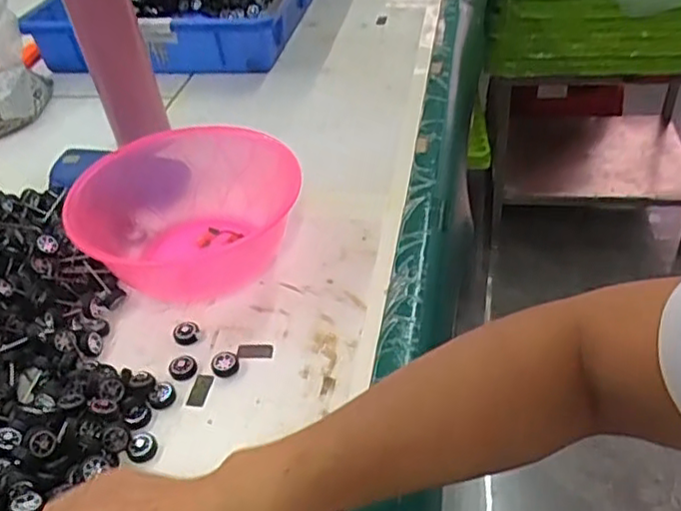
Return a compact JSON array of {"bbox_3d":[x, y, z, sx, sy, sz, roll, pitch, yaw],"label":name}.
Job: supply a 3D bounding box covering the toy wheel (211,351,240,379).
[{"bbox_3d":[-0.087,0.082,0.499,0.020,0.007,0.021,-3,41,3],"label":"toy wheel"}]

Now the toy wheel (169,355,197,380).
[{"bbox_3d":[-0.119,0.085,0.501,0.020,0.007,0.021,-3,41,3],"label":"toy wheel"}]

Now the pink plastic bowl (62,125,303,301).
[{"bbox_3d":[-0.145,-0.044,0.605,0.193,0.074,0.186,-3,41,3],"label":"pink plastic bowl"}]

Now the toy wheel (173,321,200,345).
[{"bbox_3d":[-0.124,0.061,0.529,0.019,0.008,0.021,-2,41,5],"label":"toy wheel"}]

